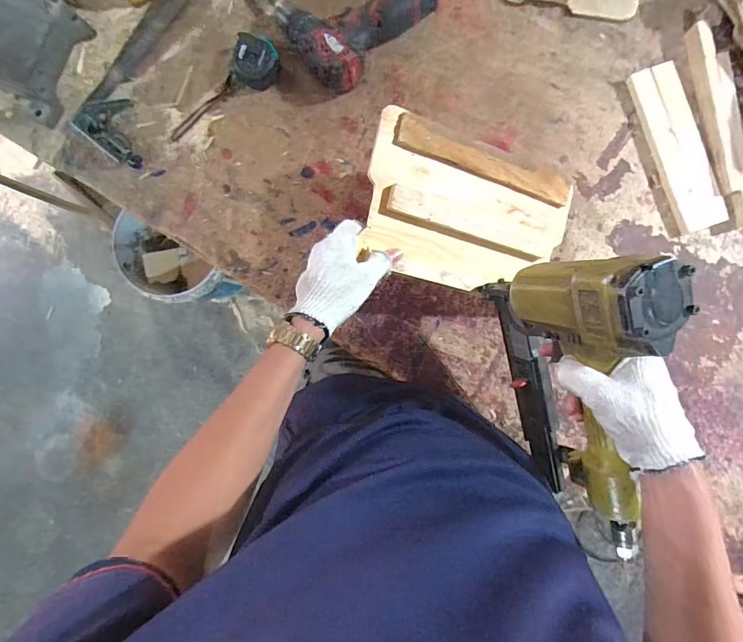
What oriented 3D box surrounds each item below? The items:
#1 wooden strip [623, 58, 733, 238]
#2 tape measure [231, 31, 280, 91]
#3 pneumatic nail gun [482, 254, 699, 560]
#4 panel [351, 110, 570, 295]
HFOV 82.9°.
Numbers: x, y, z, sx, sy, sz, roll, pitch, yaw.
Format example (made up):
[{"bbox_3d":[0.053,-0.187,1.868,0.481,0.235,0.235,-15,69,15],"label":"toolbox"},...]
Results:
[{"bbox_3d":[0.419,-0.237,0.574,0.063,0.015,0.227,-18,89,2],"label":"wooden strip"},{"bbox_3d":[-0.164,-0.365,0.593,0.061,0.039,0.061,0,90,3],"label":"tape measure"},{"bbox_3d":[0.219,0.079,0.436,0.075,0.217,0.305,-23,104,-9],"label":"pneumatic nail gun"},{"bbox_3d":[0.126,-0.129,0.522,0.275,0.018,0.175,11,92,-20],"label":"panel"}]

